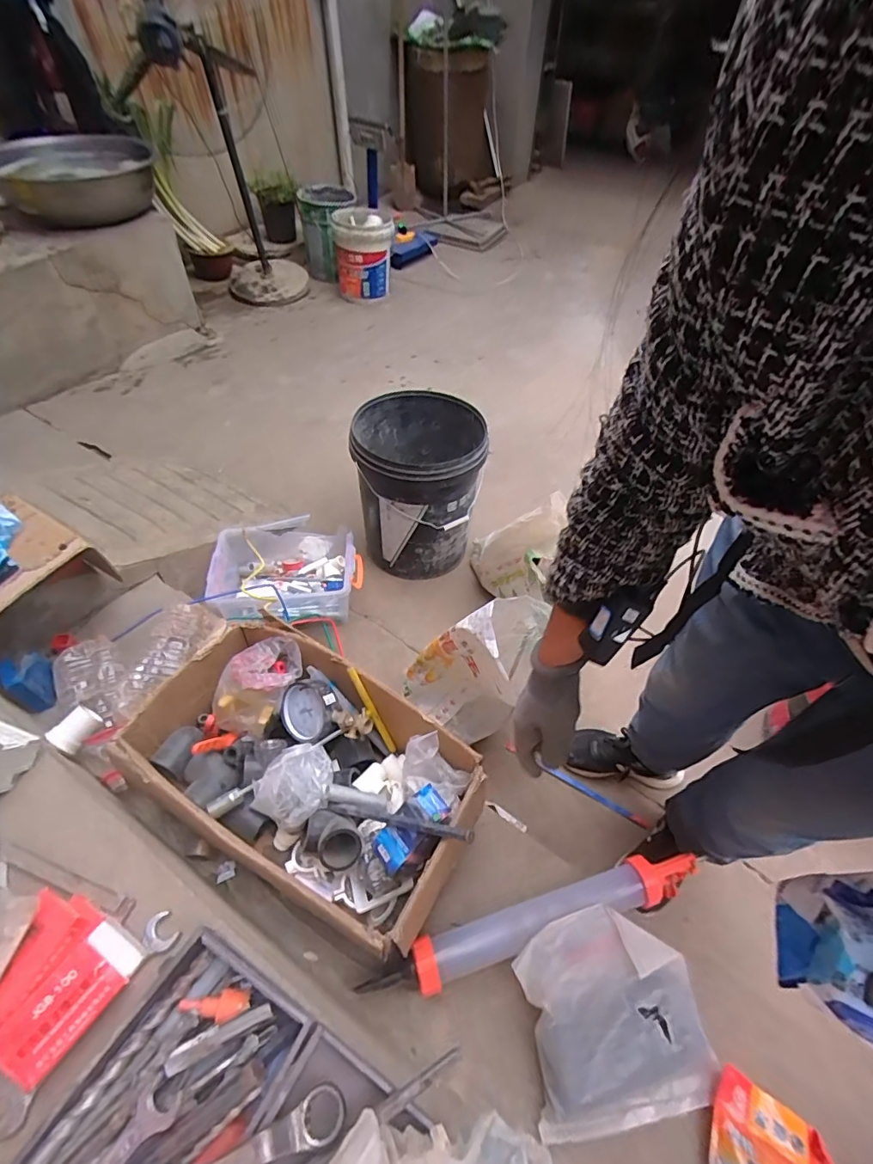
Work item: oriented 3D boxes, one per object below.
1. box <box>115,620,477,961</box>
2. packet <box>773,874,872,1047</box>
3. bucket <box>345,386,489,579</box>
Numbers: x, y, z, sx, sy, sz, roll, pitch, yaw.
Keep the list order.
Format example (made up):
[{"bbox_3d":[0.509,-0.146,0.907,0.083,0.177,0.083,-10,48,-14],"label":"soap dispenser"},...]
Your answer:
[{"bbox_3d":[-0.198,0.279,0.786,0.521,0.133,0.300,23,54,20],"label":"box"},{"bbox_3d":[0.302,0.273,0.373,0.076,0.052,0.104,6,50,6],"label":"packet"},{"bbox_3d":[-0.043,-0.234,1.321,0.303,0.384,0.314,-1,49,1],"label":"bucket"}]

